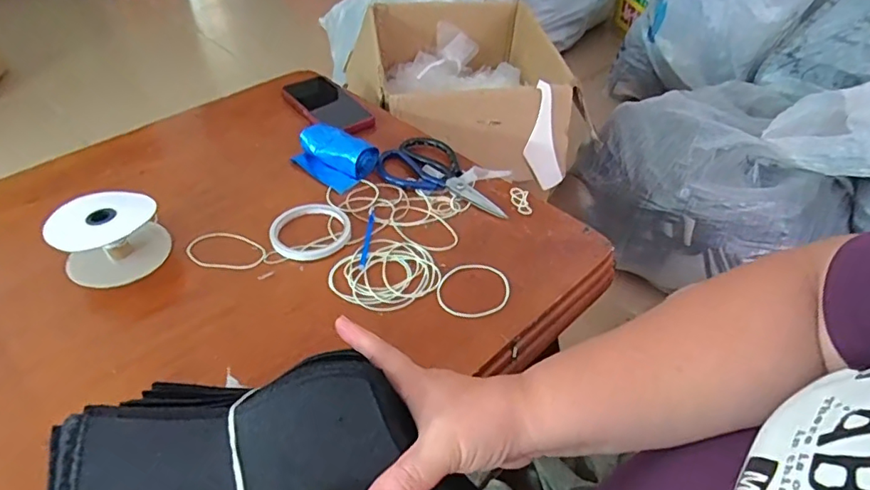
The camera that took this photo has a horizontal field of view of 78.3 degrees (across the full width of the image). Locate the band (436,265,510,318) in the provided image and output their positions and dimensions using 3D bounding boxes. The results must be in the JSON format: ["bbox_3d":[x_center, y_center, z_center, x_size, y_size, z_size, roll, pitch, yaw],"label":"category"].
[{"bbox_3d":[0.040,0.046,0.553,0.073,0.004,0.074,0,43,0],"label":"band"}]

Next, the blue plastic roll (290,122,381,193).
[{"bbox_3d":[-0.133,-0.120,0.704,0.108,0.039,0.074,32,52,30],"label":"blue plastic roll"}]

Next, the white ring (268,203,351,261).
[{"bbox_3d":[-0.142,-0.017,0.610,0.089,0.018,0.089,0,43,0],"label":"white ring"}]

